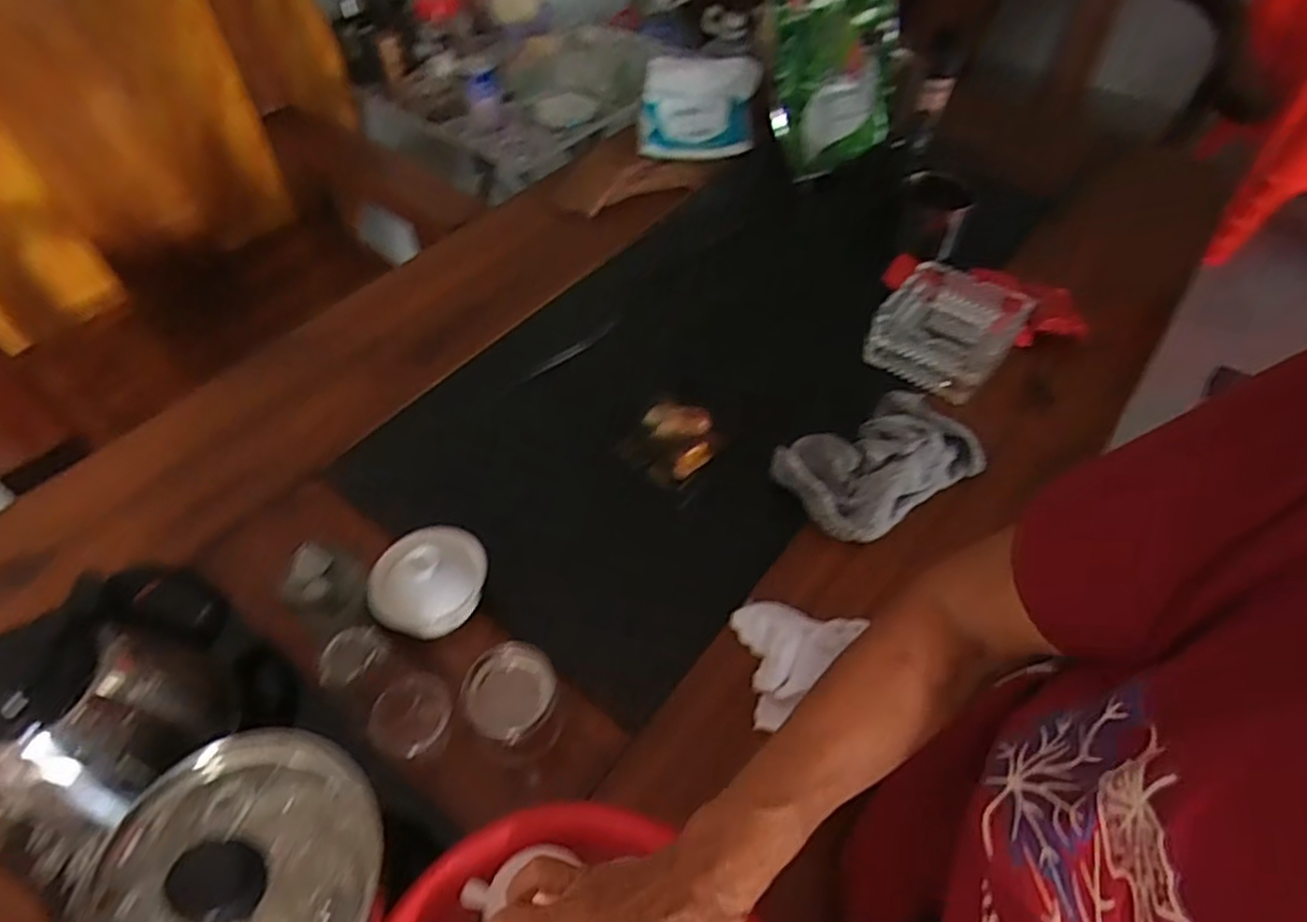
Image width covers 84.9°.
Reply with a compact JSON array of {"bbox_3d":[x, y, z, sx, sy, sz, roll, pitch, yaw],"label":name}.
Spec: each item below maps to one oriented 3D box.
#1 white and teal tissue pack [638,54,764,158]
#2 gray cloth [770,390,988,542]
[{"bbox_3d":[0.063,-0.491,0.989,0.165,0.098,0.065,-3,52,-2],"label":"white and teal tissue pack"},{"bbox_3d":[0.207,-0.004,0.659,0.172,0.042,0.112,-29,57,-21],"label":"gray cloth"}]

